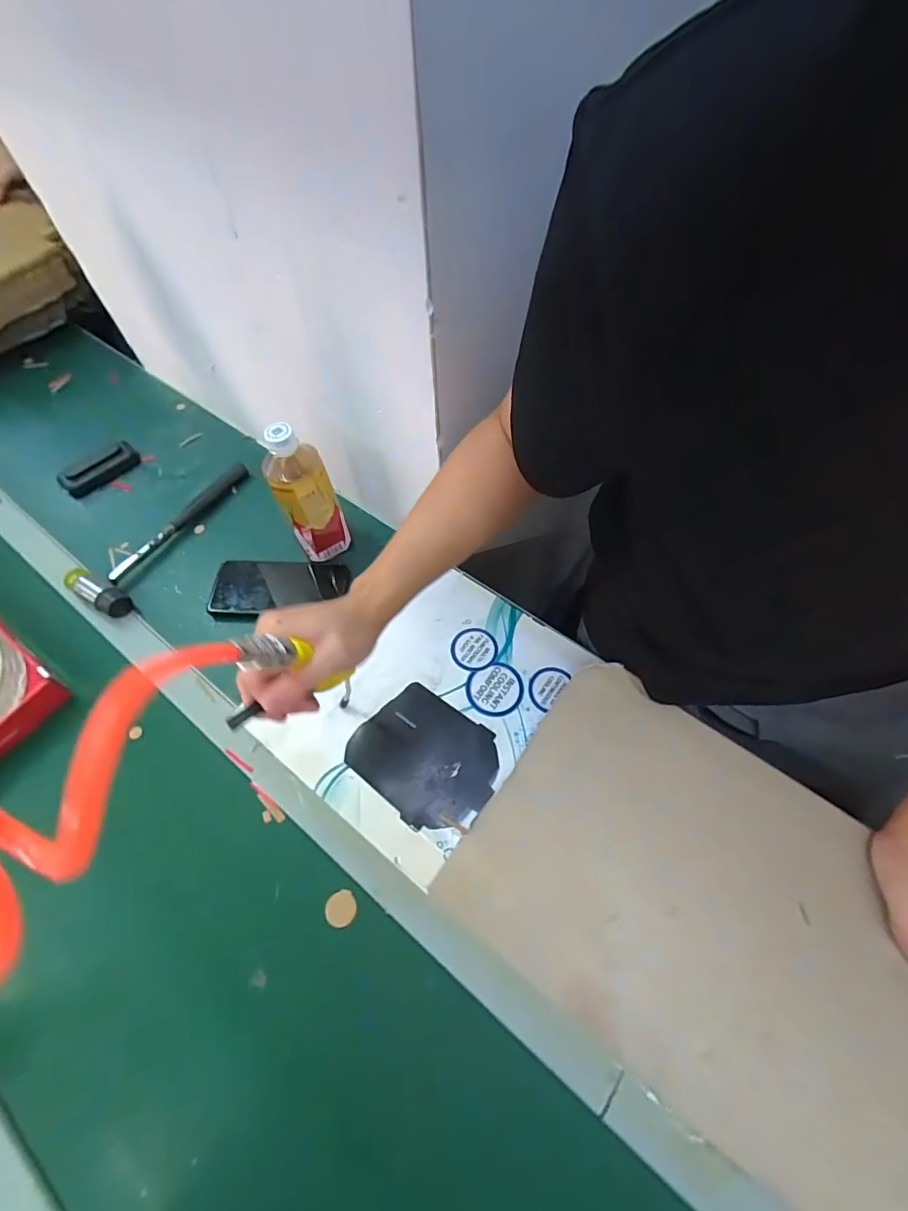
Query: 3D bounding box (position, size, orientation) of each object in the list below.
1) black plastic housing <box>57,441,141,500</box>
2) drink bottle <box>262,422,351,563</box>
[{"bbox_3d":[-0.518,-0.199,0.728,0.107,0.021,0.045,-36,66,-17],"label":"black plastic housing"},{"bbox_3d":[-0.172,-0.128,0.588,0.068,0.178,0.057,-22,63,-10],"label":"drink bottle"}]

